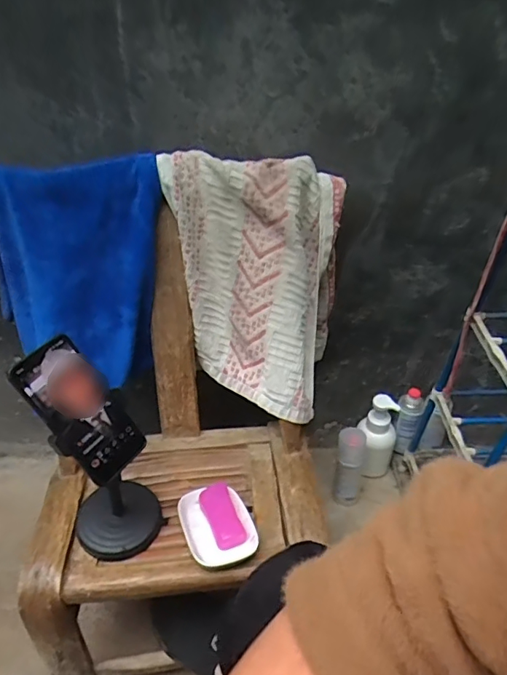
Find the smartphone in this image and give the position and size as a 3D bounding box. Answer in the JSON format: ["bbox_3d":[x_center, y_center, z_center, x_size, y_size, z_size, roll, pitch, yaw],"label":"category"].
[{"bbox_3d":[-0.188,0.078,0.562,0.013,0.160,0.078,-16,23,50],"label":"smartphone"}]

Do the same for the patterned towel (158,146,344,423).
[{"bbox_3d":[0.016,-0.079,0.774,0.240,0.393,0.147,-11,10,-8],"label":"patterned towel"}]

